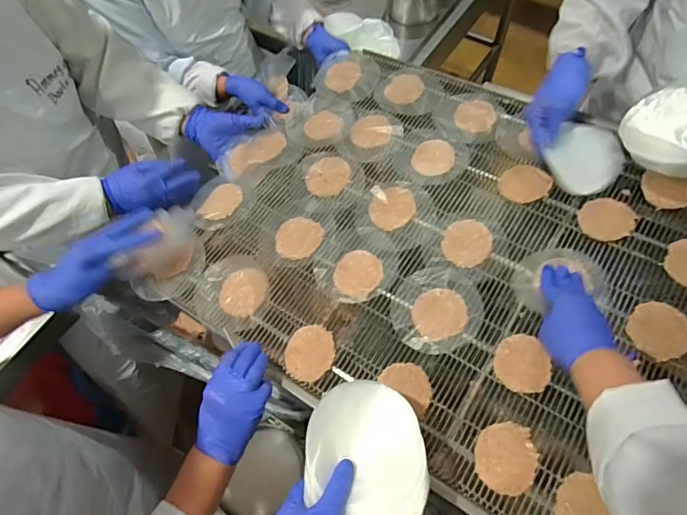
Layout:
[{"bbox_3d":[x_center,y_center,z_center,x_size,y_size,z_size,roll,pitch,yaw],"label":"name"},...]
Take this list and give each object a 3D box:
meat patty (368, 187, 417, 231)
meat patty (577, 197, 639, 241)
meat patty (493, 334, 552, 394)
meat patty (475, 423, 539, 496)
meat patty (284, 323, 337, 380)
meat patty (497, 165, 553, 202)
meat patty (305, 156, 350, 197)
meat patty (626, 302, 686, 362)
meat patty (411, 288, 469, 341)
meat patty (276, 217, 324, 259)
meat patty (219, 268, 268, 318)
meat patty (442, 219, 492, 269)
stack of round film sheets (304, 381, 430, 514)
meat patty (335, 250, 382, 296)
[{"bbox_3d":[0.078,-0.078,0.738,0.075,0.004,0.067,-34,67,-15],"label":"meat patty"},{"bbox_3d":[0.382,-0.056,0.684,0.072,0.016,0.067,0,63,1],"label":"meat patty"},{"bbox_3d":[0.223,0.133,0.595,0.063,0.012,0.072,-7,63,-2],"label":"meat patty"},{"bbox_3d":[0.186,0.228,0.544,0.064,0.015,0.075,19,65,10],"label":"meat patty"},{"bbox_3d":[-0.046,0.127,0.639,0.066,0.013,0.074,-3,63,-1],"label":"meat patty"},{"bbox_3d":[0.280,-0.114,0.731,0.072,0.016,0.066,0,63,1],"label":"meat patty"},{"bbox_3d":[-0.026,-0.136,0.786,0.069,0.004,0.080,24,66,13],"label":"meat patty"},{"bbox_3d":[0.395,0.093,0.592,0.069,0.014,0.071,0,63,1],"label":"meat patty"},{"bbox_3d":[0.130,0.075,0.643,0.069,0.014,0.071,0,63,1],"label":"meat patty"},{"bbox_3d":[-0.069,-0.031,0.729,0.070,0.004,0.071,0,63,1],"label":"meat patty"},{"bbox_3d":[-0.147,0.049,0.692,0.067,0.008,0.075,17,65,9],"label":"meat patty"},{"bbox_3d":[0.180,-0.021,0.691,0.070,0.010,0.078,-4,63,-1],"label":"meat patty"},{"bbox_3d":[0.022,0.207,0.474,0.116,0.038,0.166,-1,63,1],"label":"stack of round film sheets"},{"bbox_3d":[0.022,0.023,0.685,0.068,0.012,0.071,0,63,1],"label":"meat patty"}]

